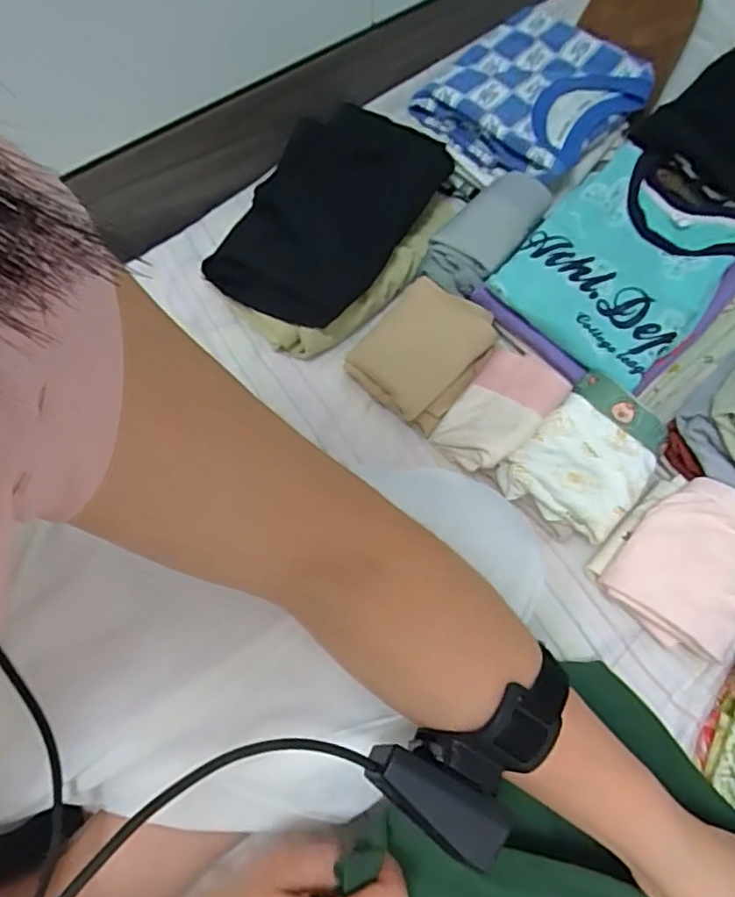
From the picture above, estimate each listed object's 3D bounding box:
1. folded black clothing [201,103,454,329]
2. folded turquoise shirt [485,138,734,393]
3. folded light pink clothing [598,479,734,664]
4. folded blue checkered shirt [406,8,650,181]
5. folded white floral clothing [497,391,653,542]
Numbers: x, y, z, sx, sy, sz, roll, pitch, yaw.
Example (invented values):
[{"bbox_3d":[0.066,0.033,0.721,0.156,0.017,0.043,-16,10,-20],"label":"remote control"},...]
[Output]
[{"bbox_3d":[-0.026,-0.217,0.561,0.141,0.048,0.238,27,67,15],"label":"folded black clothing"},{"bbox_3d":[0.218,-0.161,0.527,0.149,0.029,0.203,37,70,19],"label":"folded turquoise shirt"},{"bbox_3d":[0.225,0.082,0.429,0.091,0.048,0.103,37,70,19],"label":"folded light pink clothing"},{"bbox_3d":[0.163,-0.345,0.600,0.167,0.041,0.184,34,69,18],"label":"folded blue checkered shirt"},{"bbox_3d":[0.156,0.015,0.468,0.089,0.026,0.092,33,69,18],"label":"folded white floral clothing"}]

